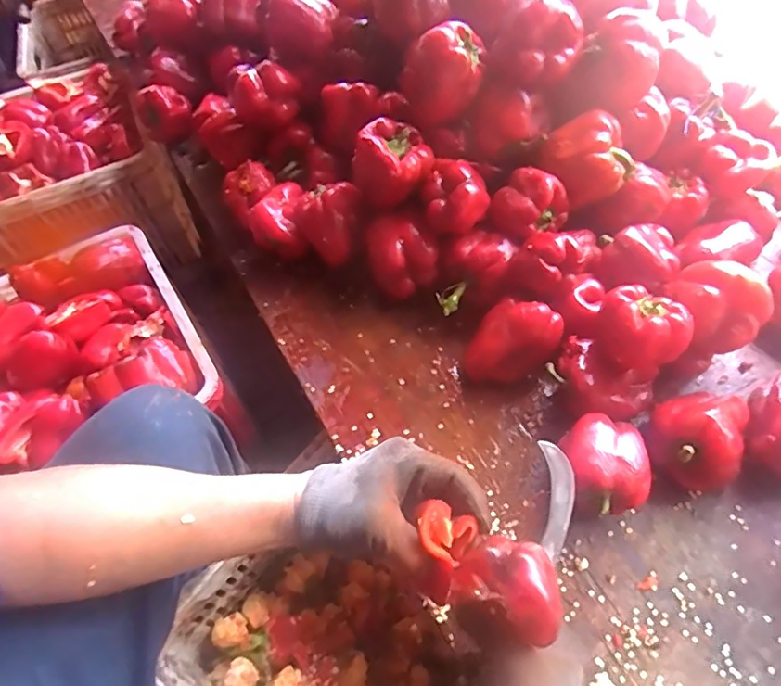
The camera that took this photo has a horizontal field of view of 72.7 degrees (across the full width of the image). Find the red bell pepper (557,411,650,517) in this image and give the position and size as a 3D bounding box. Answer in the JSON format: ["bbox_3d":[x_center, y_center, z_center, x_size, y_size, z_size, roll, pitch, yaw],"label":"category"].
[{"bbox_3d":[0.183,0.109,0.469,0.067,0.073,0.077,-4,57,2],"label":"red bell pepper"}]

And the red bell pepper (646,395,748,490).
[{"bbox_3d":[0.274,0.085,0.481,0.078,0.073,0.094,19,60,15],"label":"red bell pepper"}]

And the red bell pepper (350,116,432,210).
[{"bbox_3d":[0.002,-0.194,0.574,0.086,0.066,0.077,-5,57,1],"label":"red bell pepper"}]

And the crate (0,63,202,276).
[{"bbox_3d":[-0.698,-0.294,1.028,0.515,0.259,0.363,-24,59,-11],"label":"crate"}]

